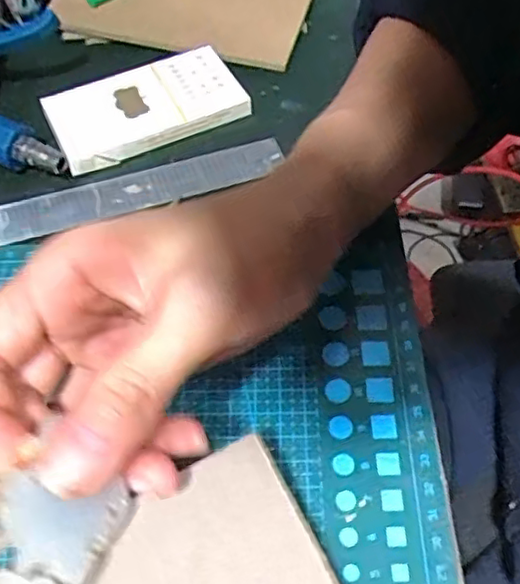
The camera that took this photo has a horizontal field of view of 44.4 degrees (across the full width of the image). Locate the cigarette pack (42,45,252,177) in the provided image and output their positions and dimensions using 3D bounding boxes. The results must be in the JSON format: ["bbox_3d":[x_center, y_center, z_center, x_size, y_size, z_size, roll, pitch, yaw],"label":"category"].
[{"bbox_3d":[-0.065,-0.106,0.361,0.106,0.016,0.059,-22,58,-11],"label":"cigarette pack"}]

